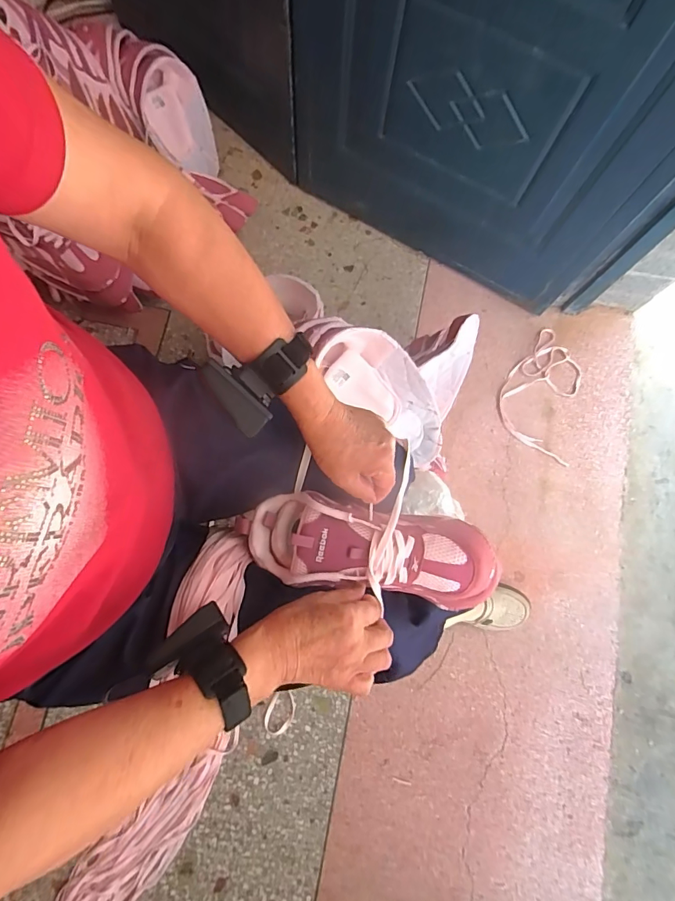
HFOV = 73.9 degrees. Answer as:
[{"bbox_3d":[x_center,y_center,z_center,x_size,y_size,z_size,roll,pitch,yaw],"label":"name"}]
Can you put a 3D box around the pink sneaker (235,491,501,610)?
[{"bbox_3d":[0.033,0.104,0.473,0.262,0.078,0.090,10,79,1],"label":"pink sneaker"}]

